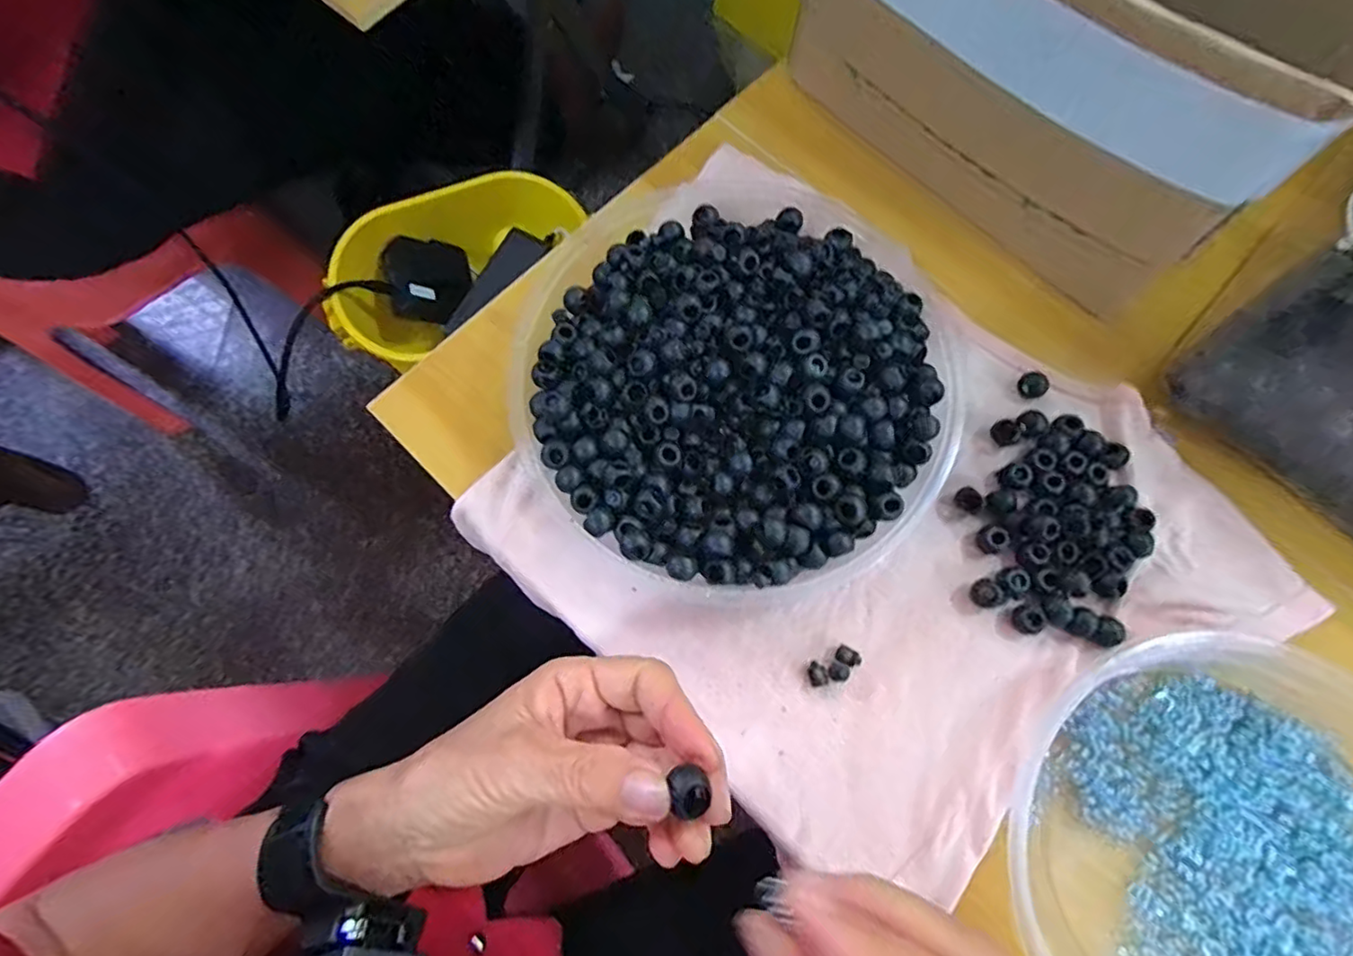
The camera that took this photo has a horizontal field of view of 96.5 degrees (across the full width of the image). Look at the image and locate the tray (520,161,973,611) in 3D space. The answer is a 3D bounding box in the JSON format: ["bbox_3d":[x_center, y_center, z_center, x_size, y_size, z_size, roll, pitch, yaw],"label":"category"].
[{"bbox_3d":[0.037,-0.060,0.330,0.223,0.042,0.238,0,74,0],"label":"tray"}]

